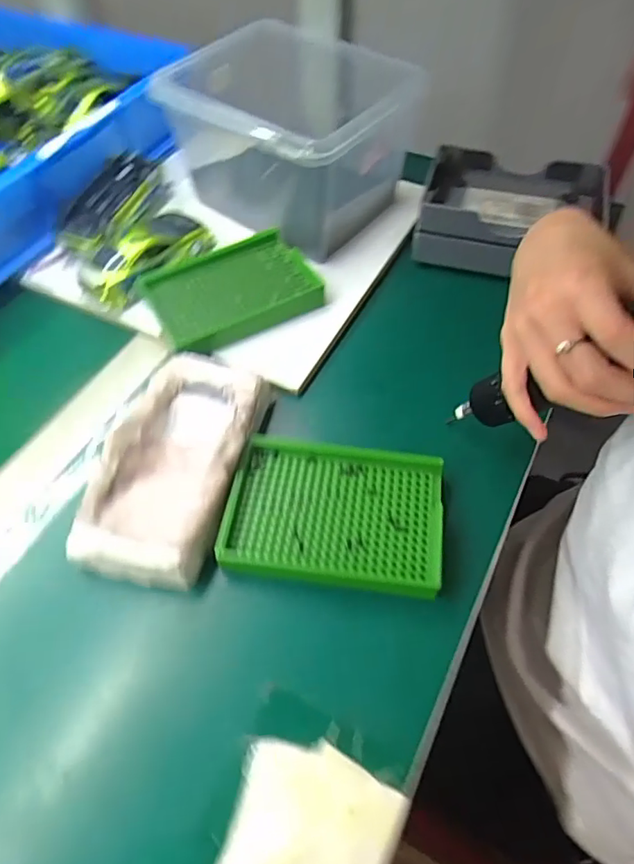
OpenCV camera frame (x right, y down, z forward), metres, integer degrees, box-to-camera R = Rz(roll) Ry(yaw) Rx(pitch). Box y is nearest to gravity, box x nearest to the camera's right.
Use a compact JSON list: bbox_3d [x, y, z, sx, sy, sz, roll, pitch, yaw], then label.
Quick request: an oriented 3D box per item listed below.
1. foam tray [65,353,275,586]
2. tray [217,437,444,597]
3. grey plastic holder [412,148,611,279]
[{"bbox_3d":[-0.094,0.016,0.376,0.088,0.021,0.170,13,60,7],"label":"foam tray"},{"bbox_3d":[0.011,0.053,0.361,0.137,0.014,0.095,7,57,5],"label":"tray"},{"bbox_3d":[0.173,-0.198,0.499,0.156,0.058,0.102,13,60,7],"label":"grey plastic holder"}]

